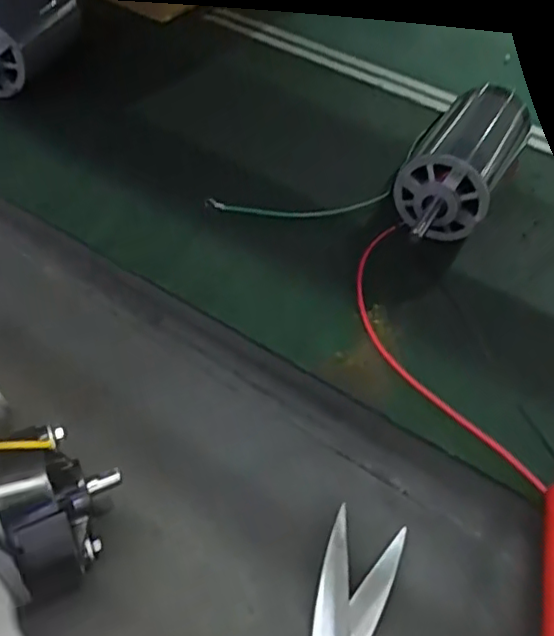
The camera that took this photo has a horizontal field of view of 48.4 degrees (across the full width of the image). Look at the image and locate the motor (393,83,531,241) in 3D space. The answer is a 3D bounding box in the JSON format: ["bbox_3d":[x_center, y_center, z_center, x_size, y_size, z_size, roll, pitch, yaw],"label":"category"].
[{"bbox_3d":[0.168,-0.138,0.562,0.077,0.074,0.225,26,52,15],"label":"motor"}]

